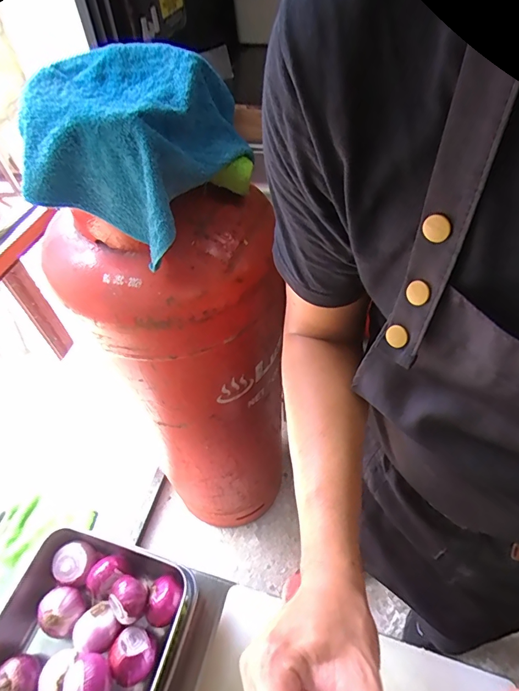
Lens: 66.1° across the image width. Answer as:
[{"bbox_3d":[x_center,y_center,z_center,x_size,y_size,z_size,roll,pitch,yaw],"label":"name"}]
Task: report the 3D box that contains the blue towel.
[{"bbox_3d":[-0.152,-0.252,0.487,0.249,0.122,0.277,6,52,7],"label":"blue towel"}]

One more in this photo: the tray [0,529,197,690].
[{"bbox_3d":[-0.203,0.350,0.428,0.210,0.067,0.256,16,54,15],"label":"tray"}]

